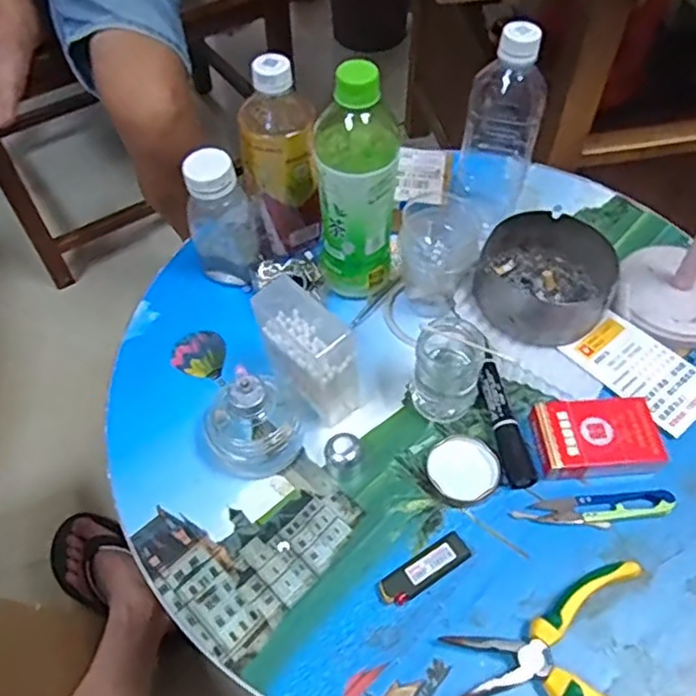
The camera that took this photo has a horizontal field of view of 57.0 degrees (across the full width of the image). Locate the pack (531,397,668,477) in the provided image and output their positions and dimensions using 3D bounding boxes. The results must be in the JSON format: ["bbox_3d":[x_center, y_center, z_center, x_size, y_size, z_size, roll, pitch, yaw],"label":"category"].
[{"bbox_3d":[0.190,0.070,0.495,0.089,0.025,0.058,-4,54,-2],"label":"pack"}]

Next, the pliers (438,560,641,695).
[{"bbox_3d":[0.135,0.193,0.410,0.137,0.022,0.102,-2,54,-1],"label":"pliers"}]

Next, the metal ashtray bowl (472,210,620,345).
[{"bbox_3d":[0.171,-0.064,0.571,0.120,0.052,0.117,0,54,0],"label":"metal ashtray bowl"}]

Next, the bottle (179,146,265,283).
[{"bbox_3d":[-0.110,-0.110,0.566,0.060,0.127,0.060,-14,56,-10],"label":"bottle"}]

